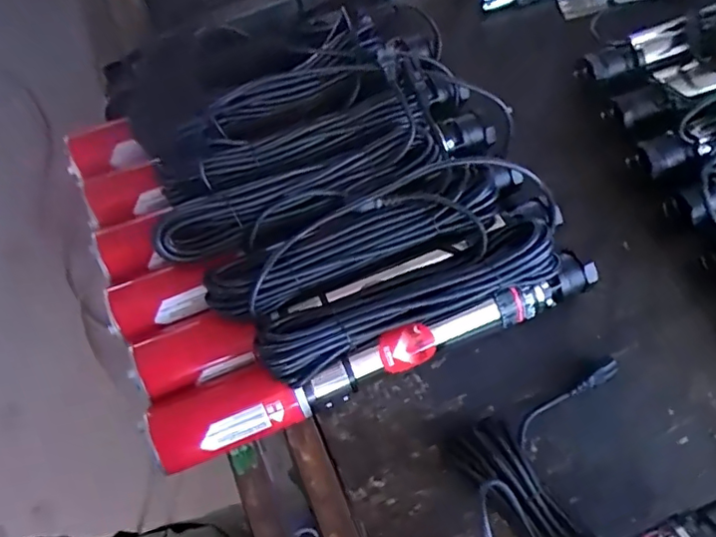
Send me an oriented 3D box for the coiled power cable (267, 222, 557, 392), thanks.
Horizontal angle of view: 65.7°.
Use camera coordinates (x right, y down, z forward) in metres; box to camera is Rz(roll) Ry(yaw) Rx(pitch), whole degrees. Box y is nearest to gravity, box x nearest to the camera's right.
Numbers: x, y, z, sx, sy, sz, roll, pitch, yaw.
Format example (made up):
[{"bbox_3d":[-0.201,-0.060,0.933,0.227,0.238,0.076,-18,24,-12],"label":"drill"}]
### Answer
[{"bbox_3d":[0.062,0.027,0.588,0.336,0.052,0.074,-24,67,-8],"label":"coiled power cable"}]

